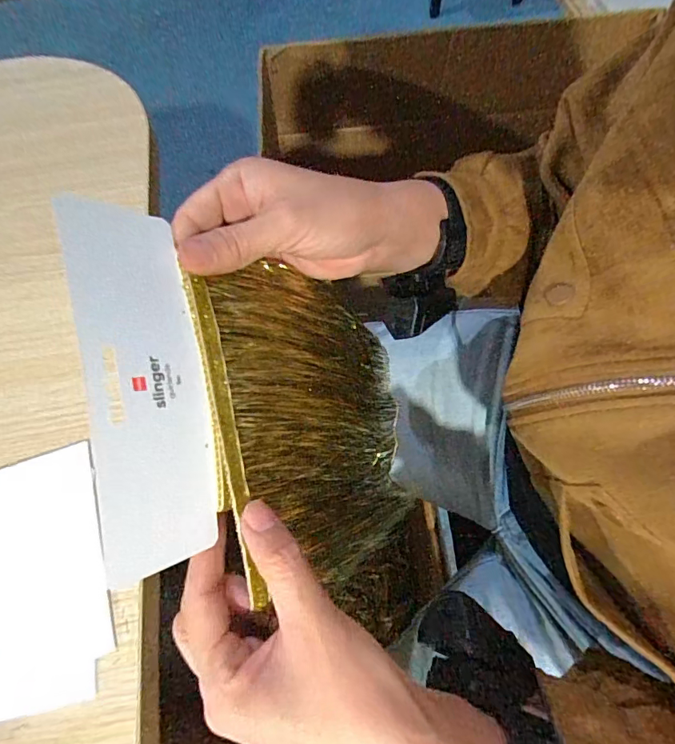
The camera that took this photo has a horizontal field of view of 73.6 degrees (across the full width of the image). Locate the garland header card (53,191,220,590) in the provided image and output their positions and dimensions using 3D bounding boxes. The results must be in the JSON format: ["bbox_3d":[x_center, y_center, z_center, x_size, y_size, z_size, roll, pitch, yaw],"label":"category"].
[{"bbox_3d":[-0.086,0.004,0.203,0.008,0.052,0.162,-12,86,38],"label":"garland header card"}]

